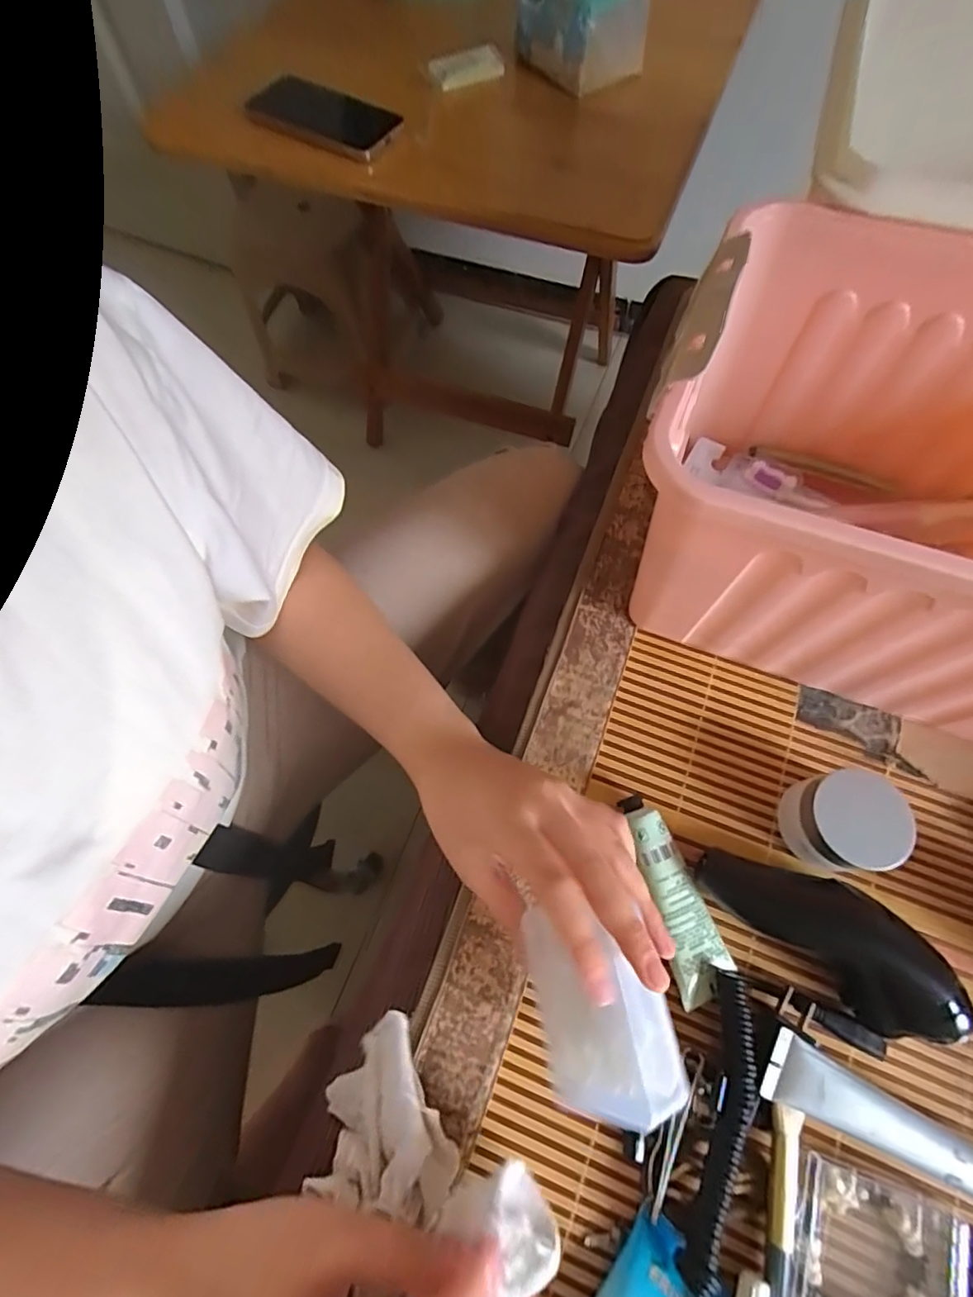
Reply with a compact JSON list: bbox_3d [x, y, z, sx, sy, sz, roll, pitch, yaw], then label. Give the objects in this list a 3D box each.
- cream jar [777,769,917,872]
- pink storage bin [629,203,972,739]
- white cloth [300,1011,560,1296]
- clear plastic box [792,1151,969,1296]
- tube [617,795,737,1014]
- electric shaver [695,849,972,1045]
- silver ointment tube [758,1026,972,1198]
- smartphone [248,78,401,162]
[{"bbox_3d":[0.204,0.100,0.317,0.046,0.051,0.051,-2,65,1],"label":"cream jar"},{"bbox_3d":[0.256,-0.078,0.324,0.318,0.184,0.221,21,69,10],"label":"pink storage bin"},{"bbox_3d":[-0.027,0.239,0.266,0.131,0.047,0.071,19,66,27],"label":"white cloth"},{"bbox_3d":[0.185,0.295,0.258,0.072,0.014,0.070,18,67,10],"label":"clear plastic box"},{"bbox_3d":[0.110,0.139,0.314,0.033,0.022,0.109,-13,65,-4],"label":"tube"},{"bbox_3d":[0.181,0.150,0.298,0.128,0.048,0.047,37,73,16],"label":"electric shaver"},{"bbox_3d":[0.204,0.237,0.272,0.134,0.026,0.030,23,68,12],"label":"silver ointment tube"},{"bbox_3d":[-0.167,-0.542,0.564,0.156,0.011,0.084,30,73,10],"label":"smartphone"}]

